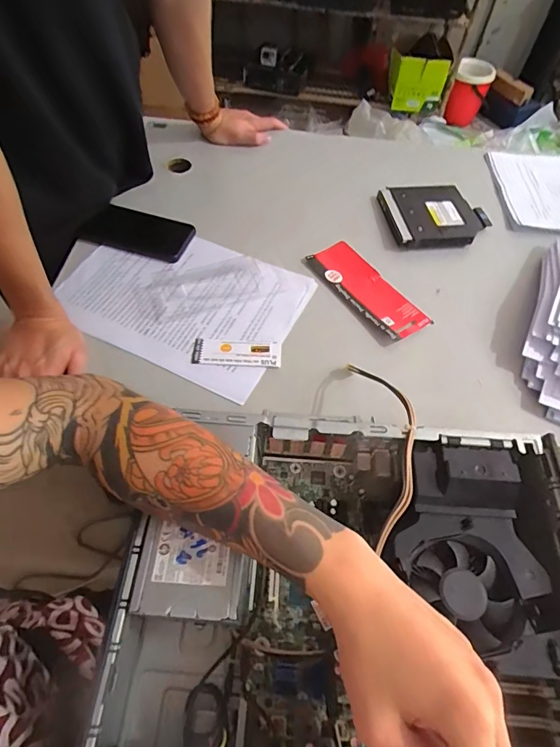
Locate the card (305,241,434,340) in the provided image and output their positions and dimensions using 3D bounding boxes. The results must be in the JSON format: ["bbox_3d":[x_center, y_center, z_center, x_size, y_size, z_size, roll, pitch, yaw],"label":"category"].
[{"bbox_3d":[0.116,-0.116,0.565,0.065,0.005,0.182,-30,63,-21],"label":"card"}]

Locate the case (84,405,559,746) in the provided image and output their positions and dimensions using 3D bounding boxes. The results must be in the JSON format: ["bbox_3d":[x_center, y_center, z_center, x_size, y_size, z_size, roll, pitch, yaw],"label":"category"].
[{"bbox_3d":[0.050,0.215,0.310,0.342,0.110,0.360,2,57,-2],"label":"case"}]

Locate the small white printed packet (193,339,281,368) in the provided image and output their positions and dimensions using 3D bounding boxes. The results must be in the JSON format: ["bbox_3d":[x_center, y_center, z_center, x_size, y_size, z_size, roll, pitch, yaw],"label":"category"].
[{"bbox_3d":[-0.051,-0.025,0.504,0.105,0.009,0.036,5,57,0],"label":"small white printed packet"}]

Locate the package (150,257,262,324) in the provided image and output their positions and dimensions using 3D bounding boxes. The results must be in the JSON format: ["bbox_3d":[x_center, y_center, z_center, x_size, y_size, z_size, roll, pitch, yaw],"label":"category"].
[{"bbox_3d":[-0.097,-0.115,0.561,0.149,0.015,0.079,-17,59,-14],"label":"package"}]

